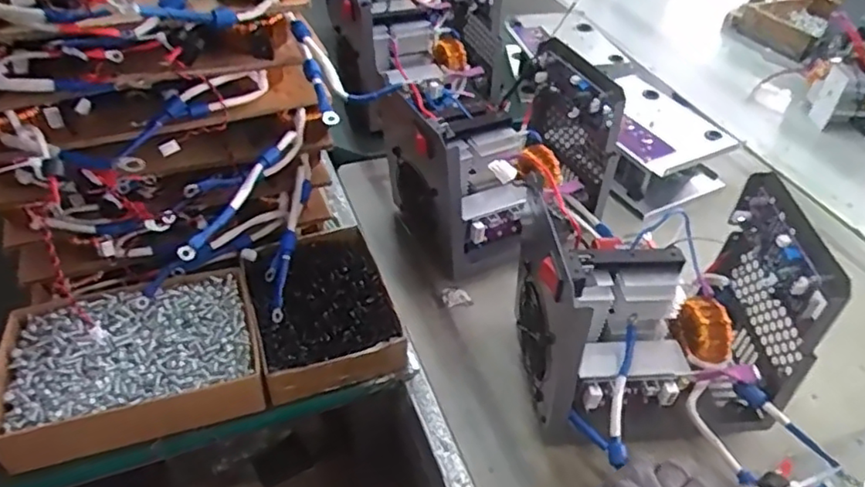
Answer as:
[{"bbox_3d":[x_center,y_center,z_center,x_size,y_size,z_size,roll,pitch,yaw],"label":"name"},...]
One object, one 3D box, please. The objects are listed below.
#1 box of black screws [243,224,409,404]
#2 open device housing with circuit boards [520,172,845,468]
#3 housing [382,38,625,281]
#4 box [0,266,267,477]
[{"bbox_3d":[-0.112,0.064,0.608,0.129,0.057,0.174,-13,45,-17],"label":"box of black screws"},{"bbox_3d":[0.200,0.073,0.536,0.240,0.191,0.168,-6,43,-11],"label":"open device housing with circuit boards"},{"bbox_3d":[0.093,-0.099,0.707,0.284,0.194,0.150,-18,47,-22],"label":"housing"},{"bbox_3d":[-0.268,0.104,0.549,0.213,0.043,0.146,-12,45,-17],"label":"box"}]

